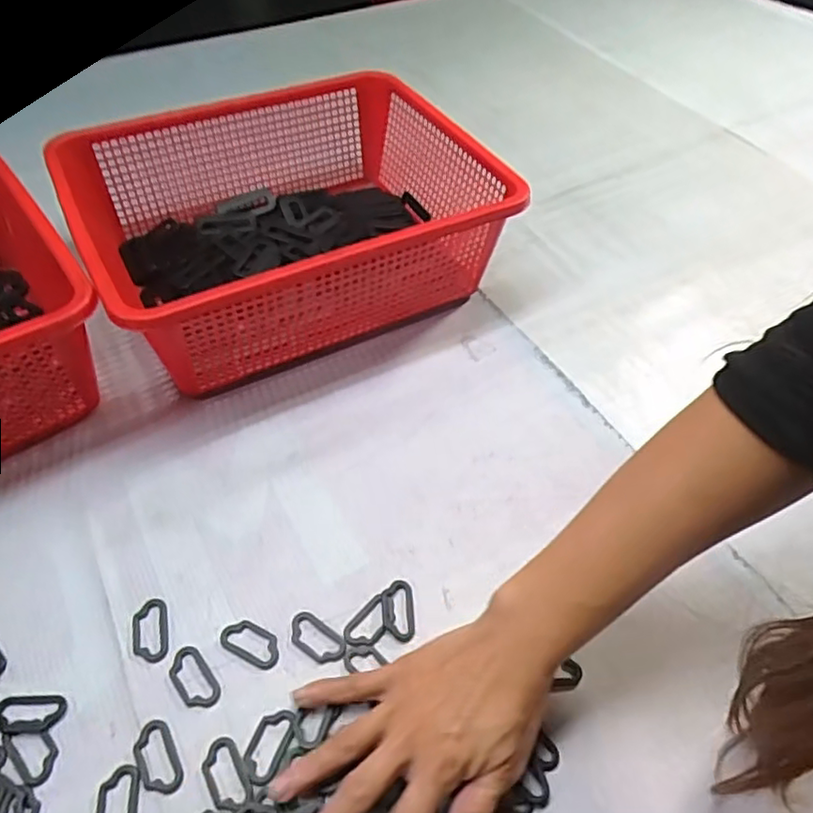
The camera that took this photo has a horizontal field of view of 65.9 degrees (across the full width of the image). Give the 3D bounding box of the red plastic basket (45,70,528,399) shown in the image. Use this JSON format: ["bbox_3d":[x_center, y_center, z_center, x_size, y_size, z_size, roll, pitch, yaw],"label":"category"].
[{"bbox_3d":[-0.097,-0.174,0.573,0.353,0.119,0.271,-22,55,-20],"label":"red plastic basket"}]

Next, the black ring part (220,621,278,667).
[{"bbox_3d":[-0.096,0.146,0.388,0.040,0.004,0.021,23,53,15],"label":"black ring part"}]

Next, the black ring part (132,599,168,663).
[{"bbox_3d":[-0.159,0.140,0.390,0.021,0.004,0.039,-11,52,-12],"label":"black ring part"}]

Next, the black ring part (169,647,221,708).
[{"bbox_3d":[-0.126,0.161,0.371,0.022,0.004,0.038,-30,58,-25],"label":"black ring part"}]

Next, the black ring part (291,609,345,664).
[{"bbox_3d":[-0.057,0.144,0.390,0.038,0.004,0.022,31,55,20],"label":"black ring part"}]

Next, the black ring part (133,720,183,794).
[{"bbox_3d":[-0.138,0.194,0.346,0.020,0.004,0.039,-23,56,-21],"label":"black ring part"}]

